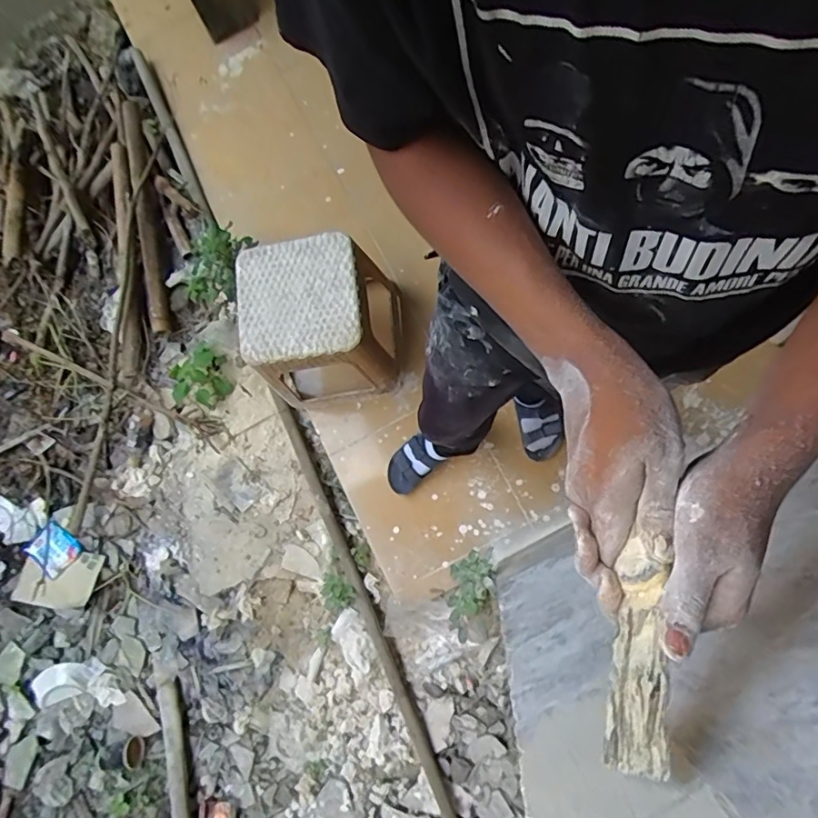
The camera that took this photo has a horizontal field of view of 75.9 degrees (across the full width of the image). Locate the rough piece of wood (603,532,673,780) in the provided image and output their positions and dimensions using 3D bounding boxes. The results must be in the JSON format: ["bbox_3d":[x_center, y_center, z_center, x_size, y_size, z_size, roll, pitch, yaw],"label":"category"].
[{"bbox_3d":[0.119,0.124,0.271,0.017,0.030,0.108,14,65,3],"label":"rough piece of wood"}]

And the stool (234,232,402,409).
[{"bbox_3d":[-0.202,-0.203,1.327,0.329,0.350,0.321,-8,79,6],"label":"stool"}]

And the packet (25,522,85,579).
[{"bbox_3d":[-1.003,0.391,1.471,0.135,0.031,0.107,35,77,8],"label":"packet"}]

